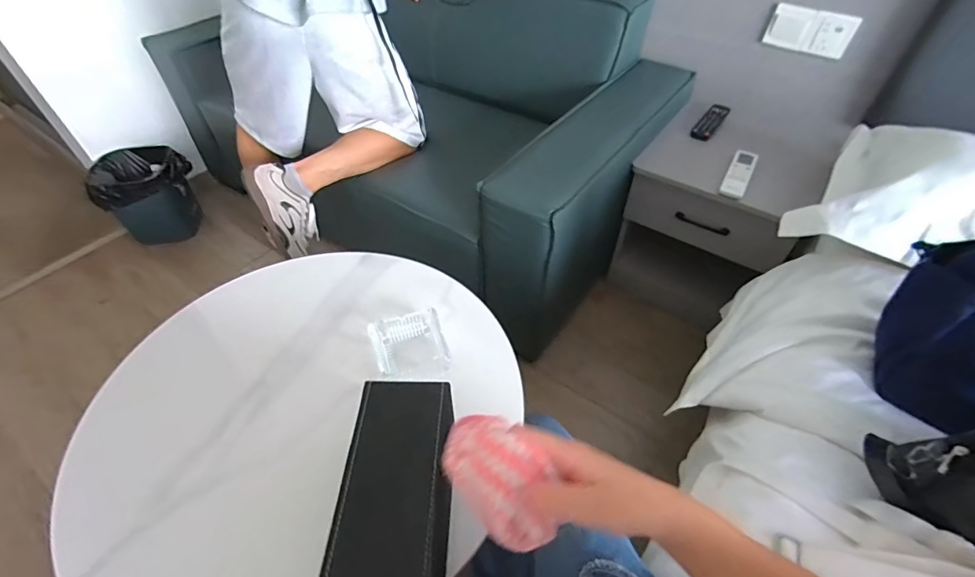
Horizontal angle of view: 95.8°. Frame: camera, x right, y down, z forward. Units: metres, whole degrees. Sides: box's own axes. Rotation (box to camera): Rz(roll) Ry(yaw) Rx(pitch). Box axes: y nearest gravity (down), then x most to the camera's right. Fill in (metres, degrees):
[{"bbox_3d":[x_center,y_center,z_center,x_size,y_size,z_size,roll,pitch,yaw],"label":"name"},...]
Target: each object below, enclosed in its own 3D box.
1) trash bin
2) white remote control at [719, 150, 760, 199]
[{"bbox_3d":[-1.125,-0.294,1.483,0.264,0.289,0.264,29,54,24],"label":"trash bin"},{"bbox_3d":[0.573,-0.262,0.999,0.051,0.014,0.189,25,53,21],"label":"white remote control"}]

